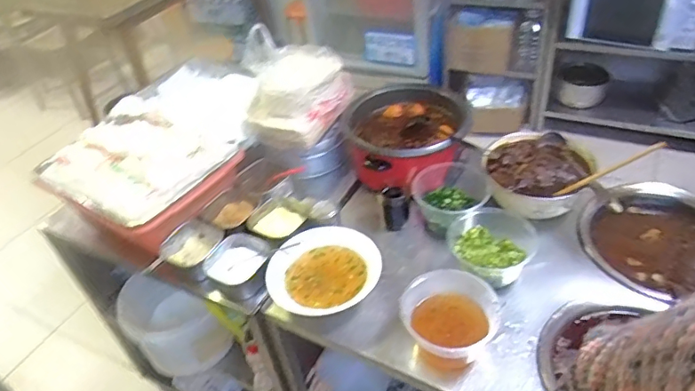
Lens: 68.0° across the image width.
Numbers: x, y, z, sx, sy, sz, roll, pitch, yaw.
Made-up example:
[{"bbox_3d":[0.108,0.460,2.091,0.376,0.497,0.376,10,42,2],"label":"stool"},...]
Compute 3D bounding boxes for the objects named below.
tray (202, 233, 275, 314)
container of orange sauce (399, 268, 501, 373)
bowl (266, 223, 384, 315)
[{"bbox_3d":[-0.188,0.137,0.940,0.129,0.073,0.115,19,47,28],"label":"tray"},{"bbox_3d":[0.151,0.187,0.788,0.141,0.082,0.125,-18,41,-11],"label":"container of orange sauce"},{"bbox_3d":[-0.040,0.137,0.888,0.191,0.056,0.176,-22,42,-16],"label":"bowl"}]

